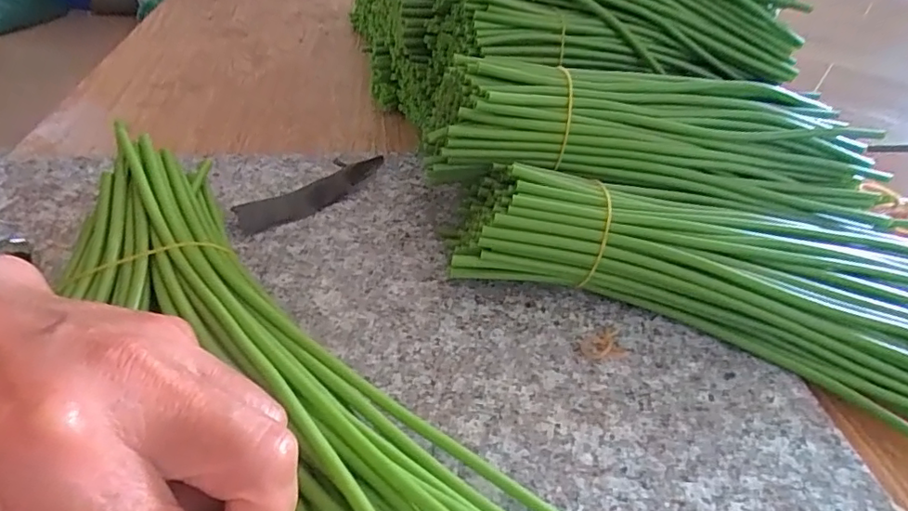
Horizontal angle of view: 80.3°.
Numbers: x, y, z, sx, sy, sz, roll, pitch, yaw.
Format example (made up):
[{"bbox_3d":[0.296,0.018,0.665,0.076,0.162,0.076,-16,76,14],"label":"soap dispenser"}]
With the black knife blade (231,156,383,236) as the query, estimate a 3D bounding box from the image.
[{"bbox_3d":[-0.086,-0.041,0.345,0.106,0.015,0.019,-28,48,-33],"label":"black knife blade"}]

